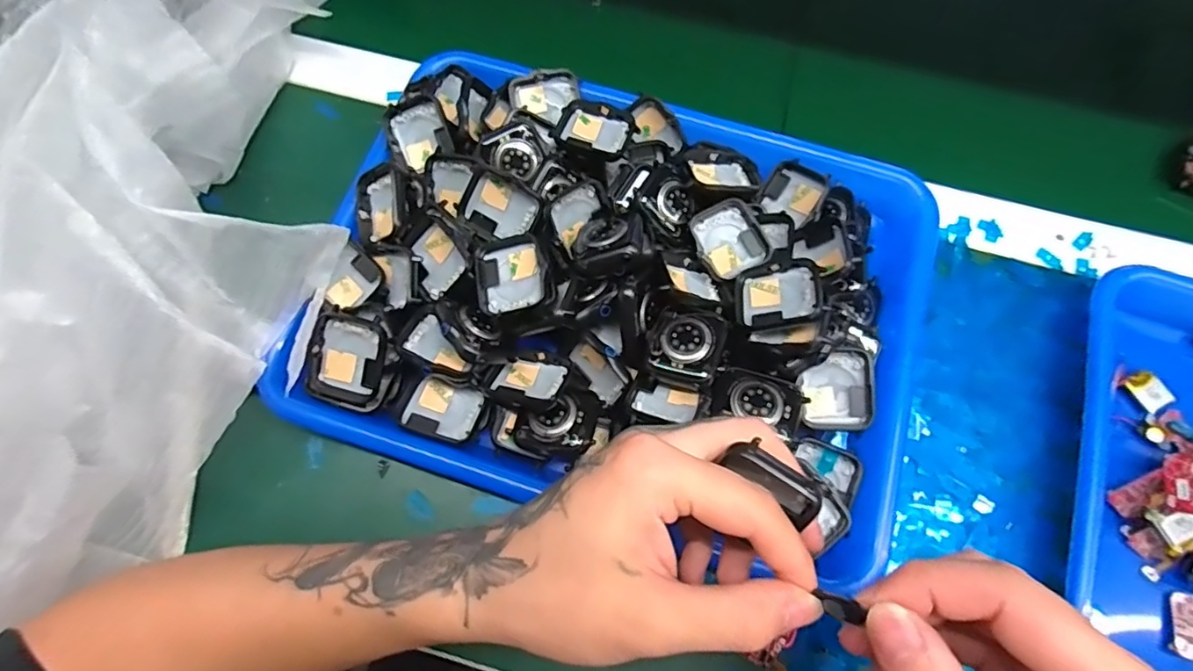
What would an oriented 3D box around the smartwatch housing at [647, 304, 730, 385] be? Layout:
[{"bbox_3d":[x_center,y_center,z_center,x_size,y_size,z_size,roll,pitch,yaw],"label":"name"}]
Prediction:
[{"bbox_3d":[0.047,0.004,0.291,0.035,0.013,0.041,20,72,7],"label":"smartwatch housing"}]

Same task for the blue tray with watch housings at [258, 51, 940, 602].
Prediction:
[{"bbox_3d":[0.016,-0.026,0.315,0.321,0.053,0.246,18,72,6],"label":"blue tray with watch housings"}]

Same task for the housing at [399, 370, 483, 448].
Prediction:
[{"bbox_3d":[-0.080,0.039,0.300,0.040,0.010,0.033,18,72,6],"label":"housing"}]

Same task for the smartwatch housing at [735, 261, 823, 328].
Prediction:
[{"bbox_3d":[0.096,-0.022,0.297,0.042,0.007,0.034,-10,62,30],"label":"smartwatch housing"}]

